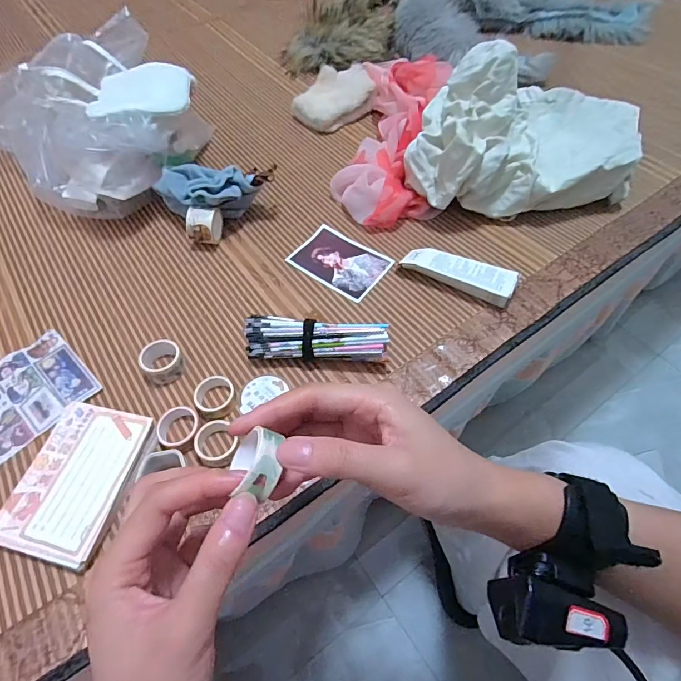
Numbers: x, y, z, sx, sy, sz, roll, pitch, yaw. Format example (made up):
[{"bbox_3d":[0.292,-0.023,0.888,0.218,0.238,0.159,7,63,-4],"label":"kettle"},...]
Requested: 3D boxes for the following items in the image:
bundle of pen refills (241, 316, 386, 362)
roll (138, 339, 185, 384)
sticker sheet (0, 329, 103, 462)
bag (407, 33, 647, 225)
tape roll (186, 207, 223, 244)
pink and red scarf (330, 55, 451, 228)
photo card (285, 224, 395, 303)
[{"bbox_3d":[-0.023,0.003,0.409,0.132,0.038,0.034,3,57,3],"label":"bundle of pen refills"},{"bbox_3d":[-0.169,0.020,0.408,0.036,0.025,0.033,0,57,0],"label":"roll"},{"bbox_3d":[-0.309,0.058,0.398,0.101,0.010,0.135,38,65,22],"label":"sticker sheet"},{"bbox_3d":[0.240,-0.251,0.519,0.324,0.139,0.173,-10,58,-6],"label":"bag"},{"bbox_3d":[-0.159,-0.135,0.500,0.034,0.045,0.041,-2,57,-1],"label":"tape roll"},{"bbox_3d":[0.076,-0.293,0.595,0.129,0.059,0.348,7,58,5],"label":"pink and red scarf"},{"bbox_3d":[-0.001,-0.091,0.494,0.105,0.004,0.072,34,65,21],"label":"photo card"}]

